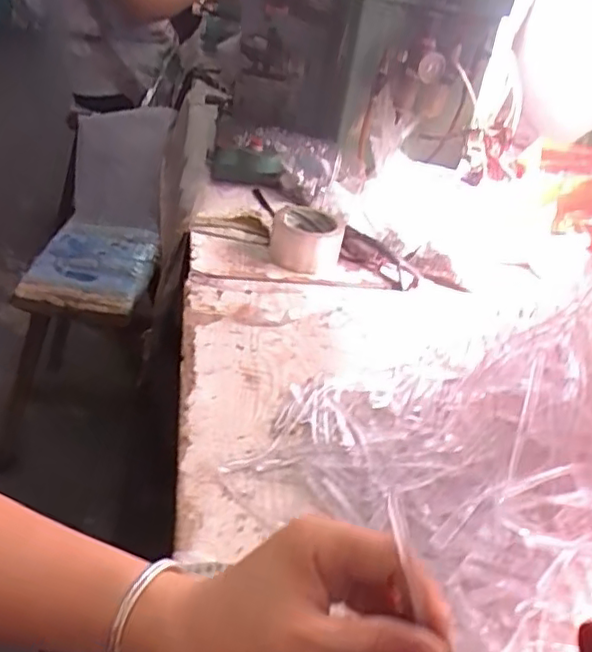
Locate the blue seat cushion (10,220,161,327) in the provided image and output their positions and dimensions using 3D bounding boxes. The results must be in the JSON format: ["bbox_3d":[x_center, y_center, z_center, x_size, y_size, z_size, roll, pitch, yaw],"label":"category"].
[{"bbox_3d":[-0.442,-0.133,1.382,0.256,0.062,0.362,12,34,1],"label":"blue seat cushion"}]

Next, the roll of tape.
[{"bbox_3d":[0.015,-0.131,0.921,0.103,0.061,0.119,9,34,-2],"label":"roll of tape"}]

